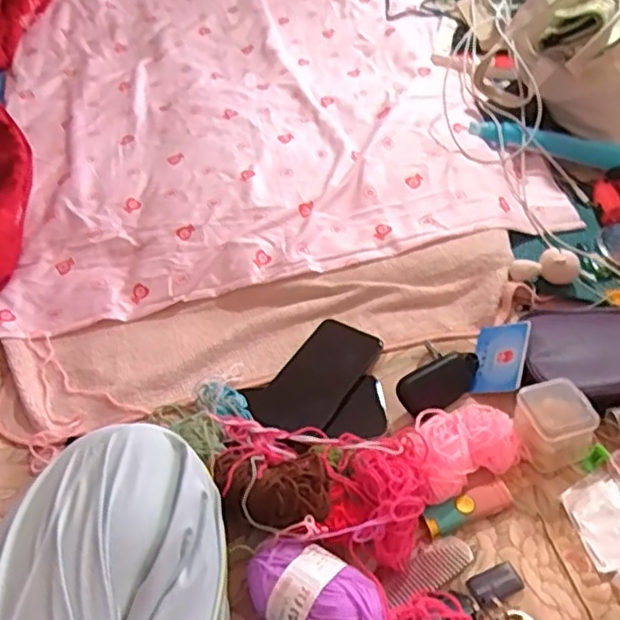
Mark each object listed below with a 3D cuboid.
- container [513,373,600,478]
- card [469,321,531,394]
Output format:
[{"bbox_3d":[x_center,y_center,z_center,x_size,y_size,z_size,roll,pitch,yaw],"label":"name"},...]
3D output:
[{"bbox_3d":[0.217,0.099,0.566,0.058,0.046,0.062,-20,51,-14],"label":"container"},{"bbox_3d":[0.195,0.047,0.650,0.053,0.007,0.088,-13,38,34],"label":"card"}]

